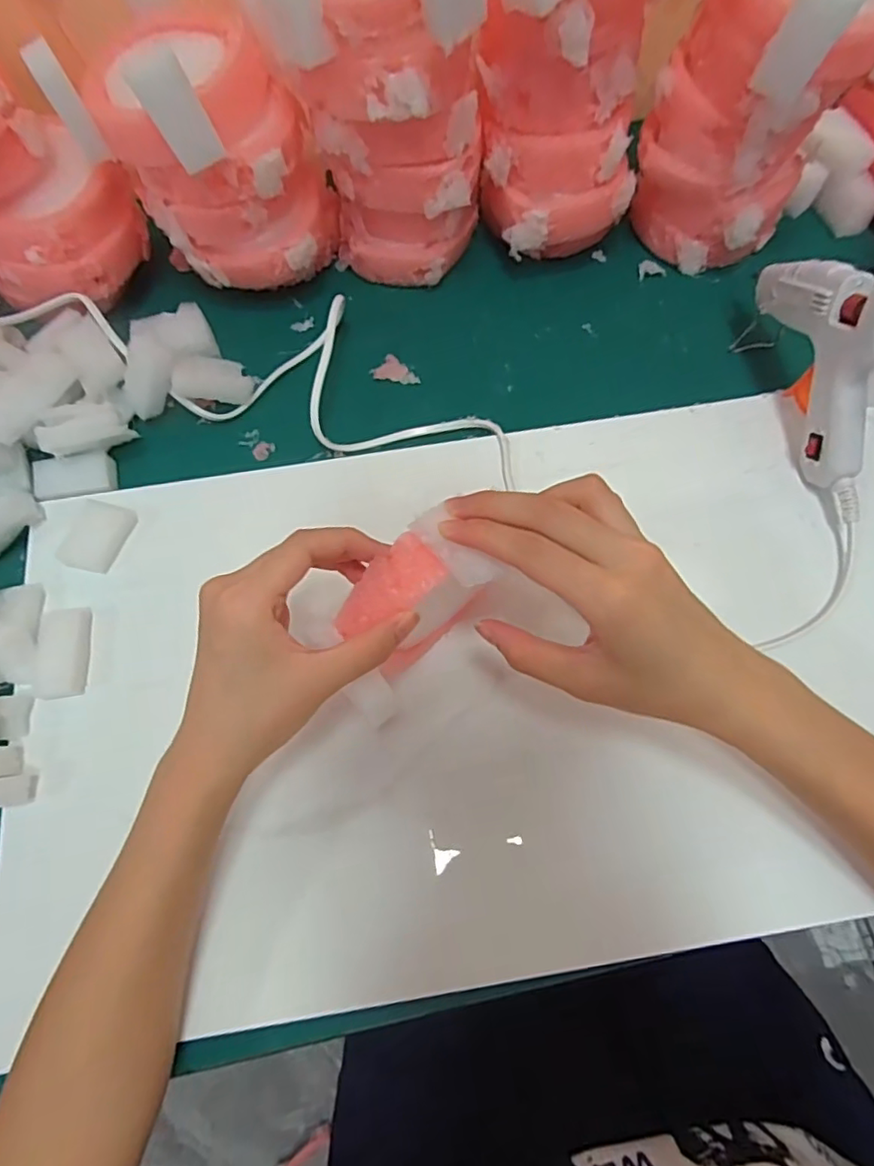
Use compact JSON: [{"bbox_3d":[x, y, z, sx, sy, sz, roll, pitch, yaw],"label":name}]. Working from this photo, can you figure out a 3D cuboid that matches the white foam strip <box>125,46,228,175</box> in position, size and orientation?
[{"bbox_3d":[-0.133,-0.243,0.313,0.026,0.052,0.007,-42,59,-5],"label":"white foam strip"}]

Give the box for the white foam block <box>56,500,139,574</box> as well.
[{"bbox_3d":[-0.204,-0.028,0.363,0.030,0.008,0.043,18,70,9],"label":"white foam block"}]

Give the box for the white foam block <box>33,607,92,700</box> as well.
[{"bbox_3d":[-0.208,0.039,0.338,0.023,0.015,0.050,-6,68,-1],"label":"white foam block"}]

